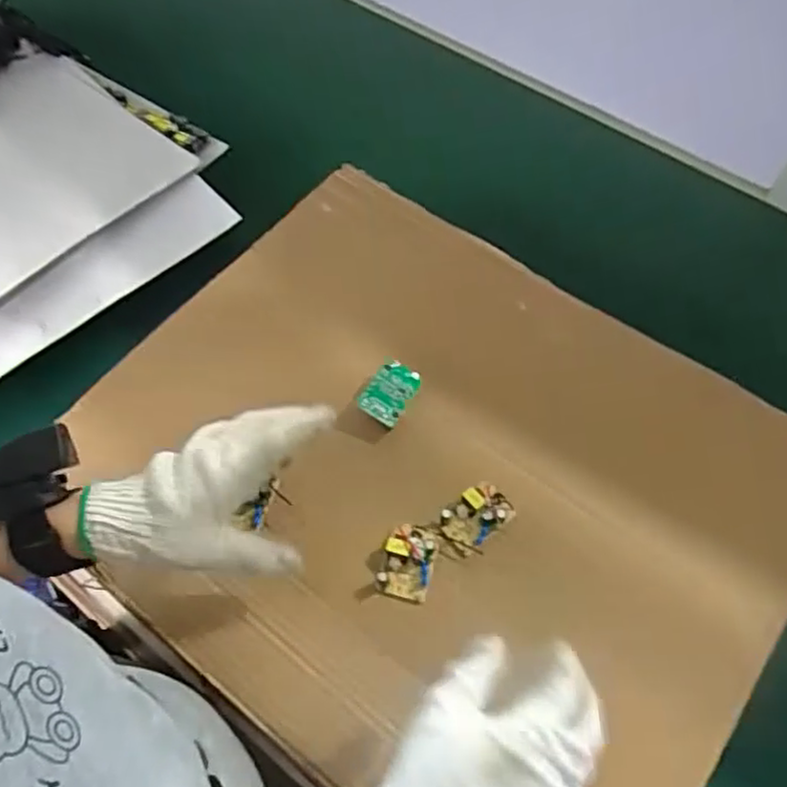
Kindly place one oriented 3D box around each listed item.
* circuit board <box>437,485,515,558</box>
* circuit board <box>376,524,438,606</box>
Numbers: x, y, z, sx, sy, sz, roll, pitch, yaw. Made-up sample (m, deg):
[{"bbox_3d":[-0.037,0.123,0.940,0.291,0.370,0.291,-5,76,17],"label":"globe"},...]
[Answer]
[{"bbox_3d":[0.058,0.091,0.489,0.036,0.017,0.057,41,69,19],"label":"circuit board"},{"bbox_3d":[0.010,0.117,0.475,0.035,0.013,0.050,14,63,7],"label":"circuit board"}]

